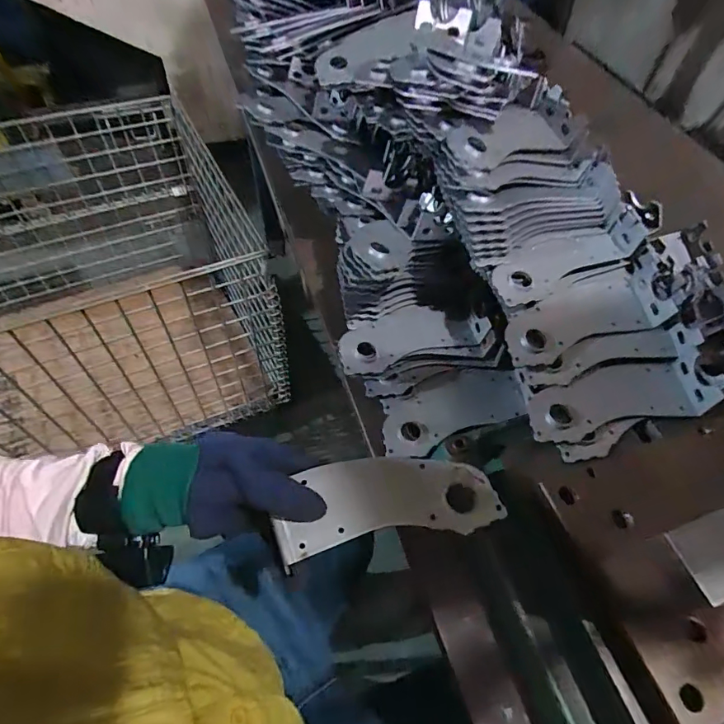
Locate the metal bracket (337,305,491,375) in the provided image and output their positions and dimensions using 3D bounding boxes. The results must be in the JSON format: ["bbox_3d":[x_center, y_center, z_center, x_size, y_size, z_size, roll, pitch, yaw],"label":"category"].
[{"bbox_3d":[0.054,-0.033,0.520,0.178,0.018,0.069,-16,59,-21],"label":"metal bracket"}]

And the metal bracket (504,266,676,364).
[{"bbox_3d":[0.225,-0.044,0.473,0.186,0.029,0.070,-20,59,-15],"label":"metal bracket"}]

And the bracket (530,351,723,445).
[{"bbox_3d":[0.245,0.031,0.436,0.187,0.023,0.064,-10,57,-8],"label":"bracket"}]

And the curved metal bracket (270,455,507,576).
[{"bbox_3d":[0.019,0.105,0.355,0.169,0.009,0.068,-8,57,-9],"label":"curved metal bracket"}]

